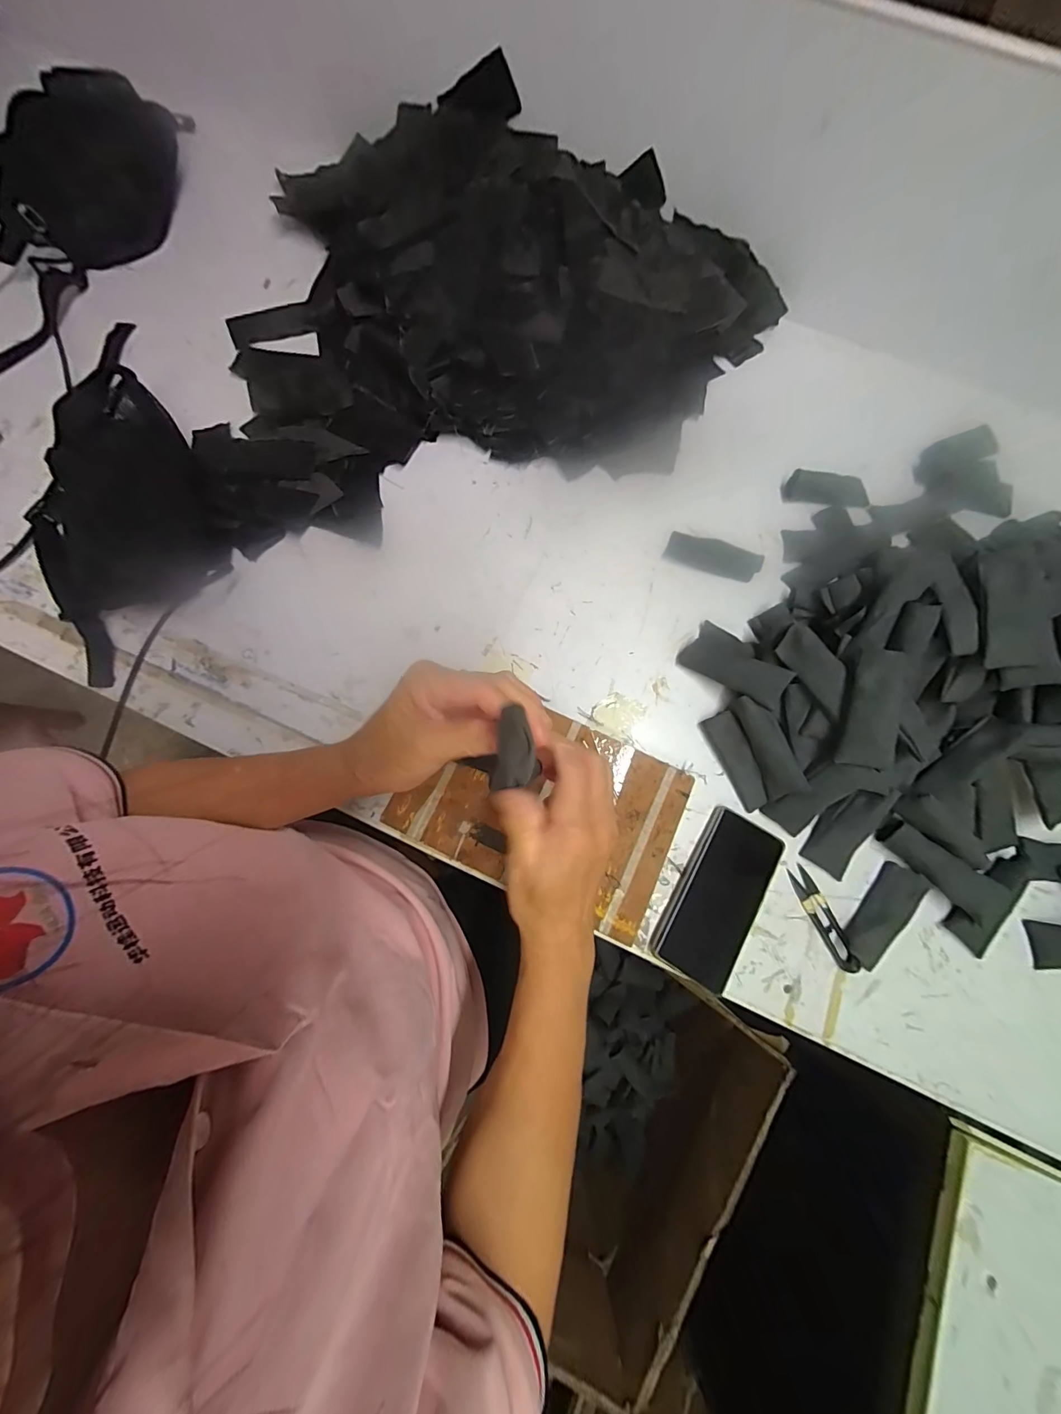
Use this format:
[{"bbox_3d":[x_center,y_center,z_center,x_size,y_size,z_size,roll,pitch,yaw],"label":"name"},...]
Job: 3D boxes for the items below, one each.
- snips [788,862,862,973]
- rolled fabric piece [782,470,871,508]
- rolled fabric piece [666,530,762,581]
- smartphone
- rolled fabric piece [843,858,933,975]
[{"bbox_3d":[0.287,0.205,0.431,0.022,0.015,0.098,-25,76,-8],"label":"snips"},{"bbox_3d":[0.368,-0.273,0.555,0.105,0.014,0.047,3,74,0],"label":"rolled fabric piece"},{"bbox_3d":[0.212,-0.178,0.519,0.103,0.026,0.036,22,75,5],"label":"rolled fabric piece"},{"bbox_3d":[0.184,0.183,0.431,0.075,0.009,0.157,31,76,7],"label":"smartphone"},{"bbox_3d":[0.339,0.199,0.428,0.036,0.020,0.103,42,78,10],"label":"rolled fabric piece"}]

